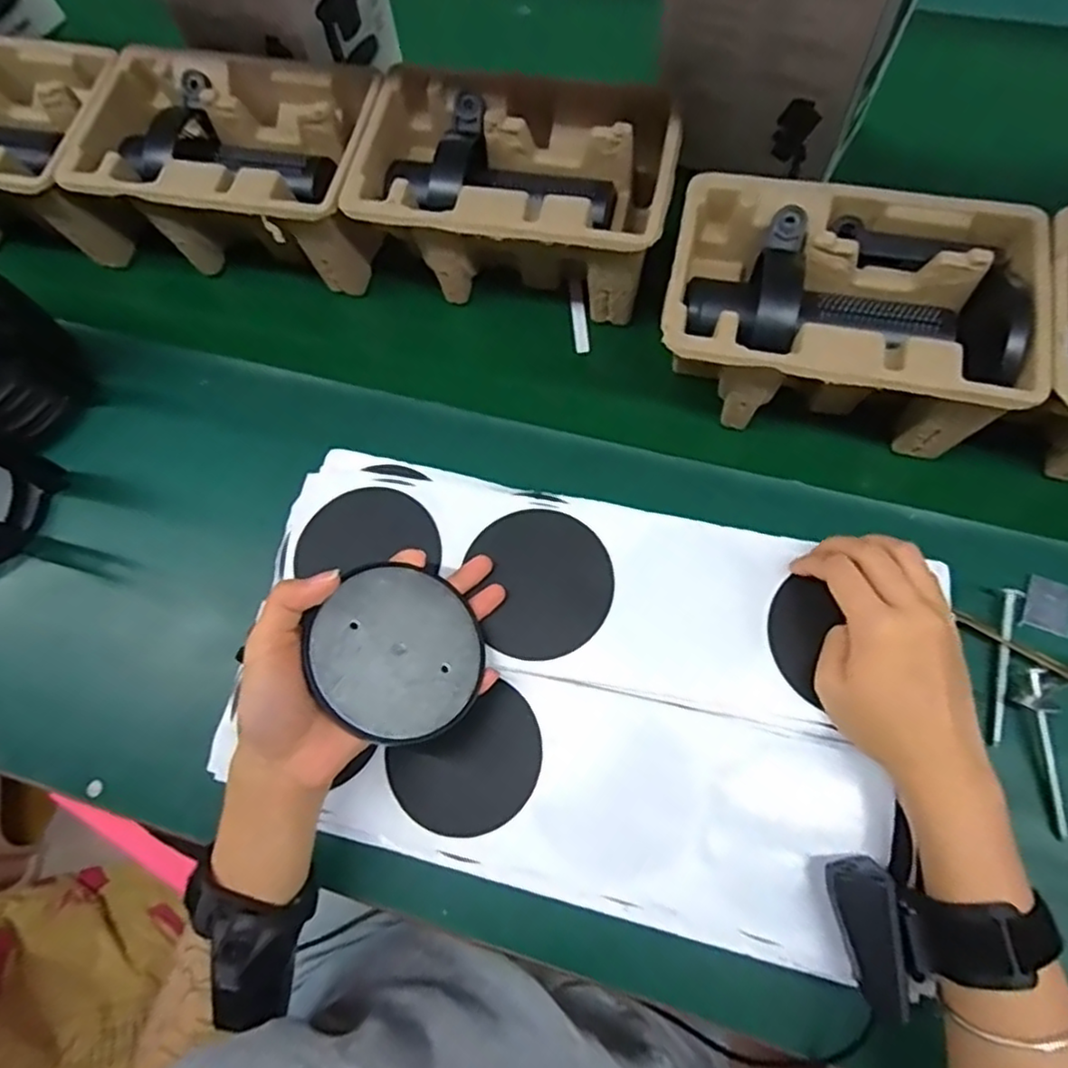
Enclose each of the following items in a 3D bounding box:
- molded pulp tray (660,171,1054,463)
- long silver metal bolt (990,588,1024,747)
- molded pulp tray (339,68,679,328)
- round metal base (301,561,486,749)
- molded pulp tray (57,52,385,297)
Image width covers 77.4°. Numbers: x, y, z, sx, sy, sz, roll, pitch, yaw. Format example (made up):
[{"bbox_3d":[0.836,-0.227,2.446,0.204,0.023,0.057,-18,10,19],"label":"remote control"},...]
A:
[{"bbox_3d":[0.204,-0.145,0.467,0.221,0.116,0.145,11,72,5],"label":"molded pulp tray"},{"bbox_3d":[0.302,0.084,0.427,0.010,0.015,0.100,14,73,6],"label":"long silver metal bolt"},{"bbox_3d":[-0.014,-0.259,0.517,0.232,0.096,0.146,8,72,4],"label":"molded pulp tray"},{"bbox_3d":[-0.073,0.064,0.369,0.092,0.007,0.094,15,58,-25],"label":"round metal base"},{"bbox_3d":[-0.237,-0.293,0.547,0.232,0.100,0.147,13,73,6],"label":"molded pulp tray"}]

